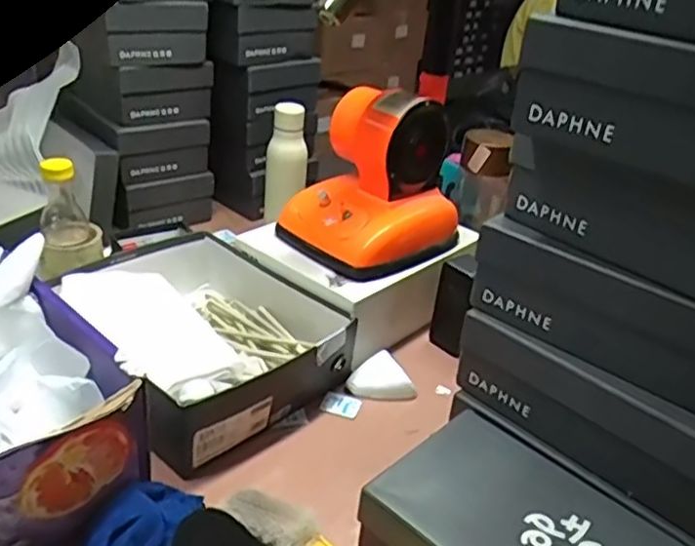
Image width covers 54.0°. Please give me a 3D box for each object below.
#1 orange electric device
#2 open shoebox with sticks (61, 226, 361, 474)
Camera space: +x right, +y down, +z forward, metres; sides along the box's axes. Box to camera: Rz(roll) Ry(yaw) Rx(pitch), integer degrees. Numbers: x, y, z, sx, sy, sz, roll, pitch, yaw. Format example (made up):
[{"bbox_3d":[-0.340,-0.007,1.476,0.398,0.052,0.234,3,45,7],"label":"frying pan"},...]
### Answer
[{"bbox_3d":[0.036,-0.134,0.910,0.186,0.200,0.192,29,37,34],"label":"orange electric device"},{"bbox_3d":[-0.195,0.068,0.846,0.336,0.093,0.252,28,36,33],"label":"open shoebox with sticks"}]

